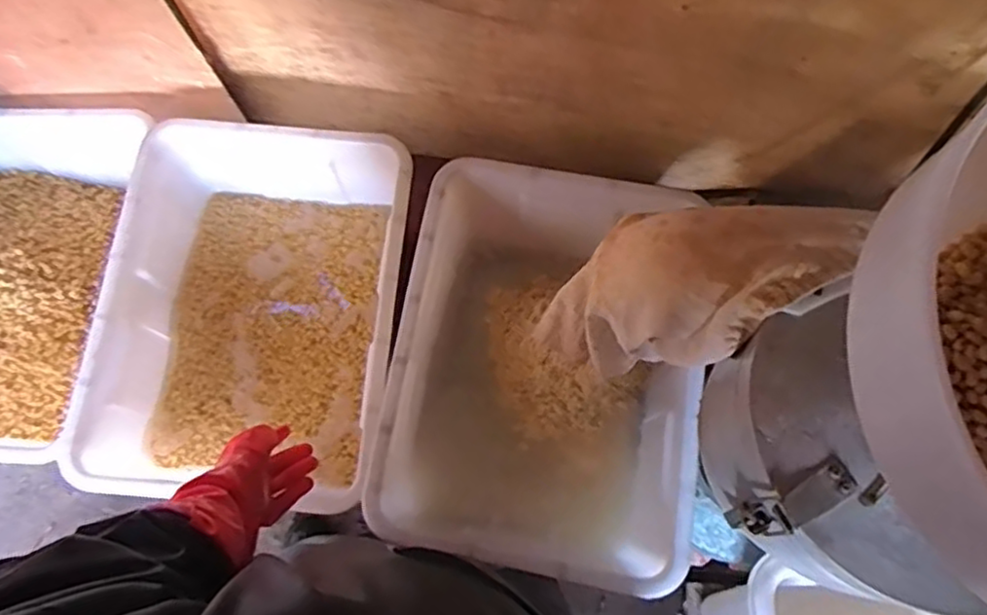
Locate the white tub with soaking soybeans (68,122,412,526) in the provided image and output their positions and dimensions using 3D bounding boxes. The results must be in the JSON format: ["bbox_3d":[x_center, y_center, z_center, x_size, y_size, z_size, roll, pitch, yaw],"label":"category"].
[{"bbox_3d":[-0.367,0.014,1.065,0.433,0.199,0.573,4,70,1],"label":"white tub with soaking soybeans"}]

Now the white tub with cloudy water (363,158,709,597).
[{"bbox_3d":[0.079,0.100,1.054,0.420,0.257,0.580,11,70,3],"label":"white tub with cloudy water"}]

